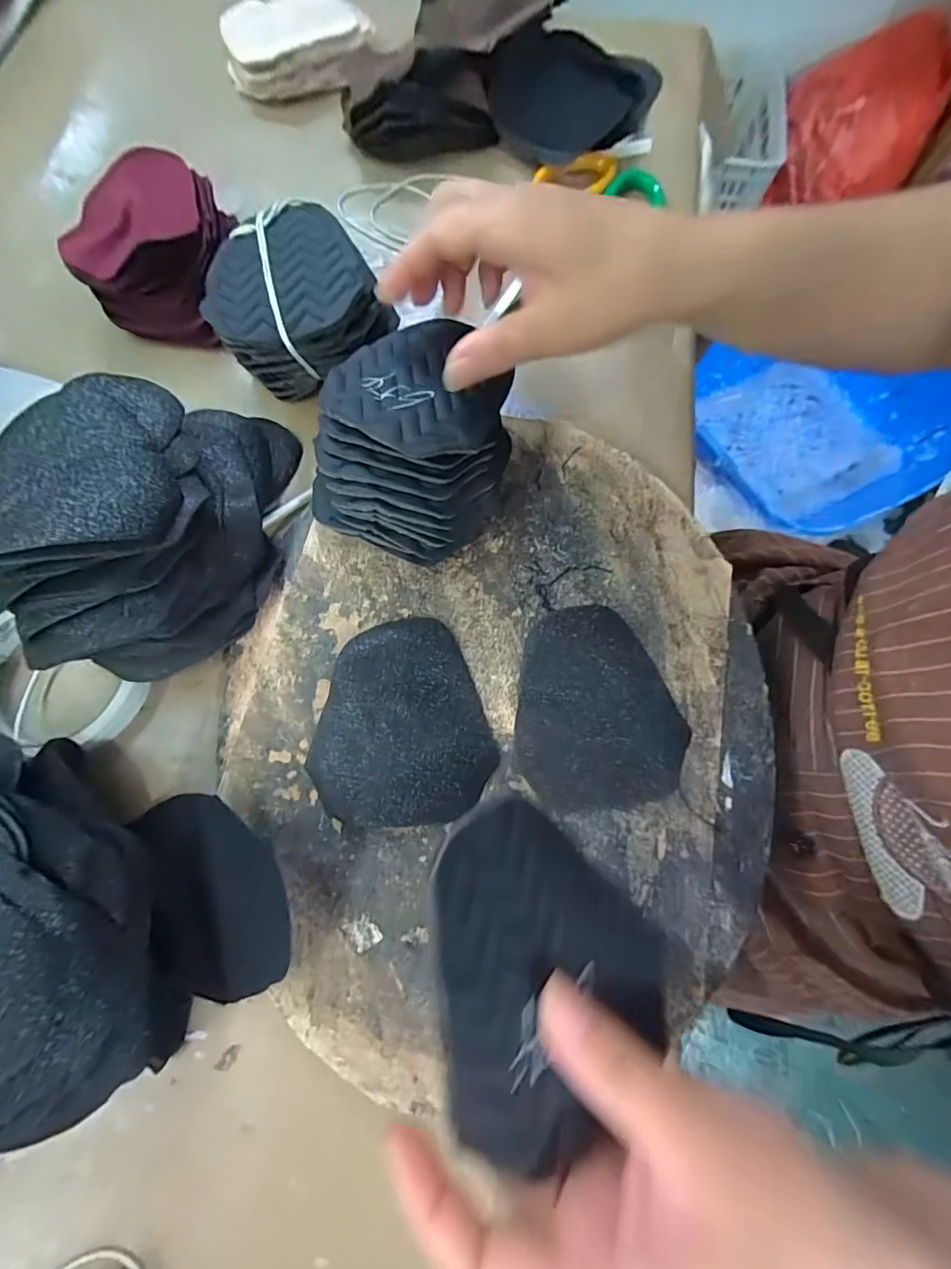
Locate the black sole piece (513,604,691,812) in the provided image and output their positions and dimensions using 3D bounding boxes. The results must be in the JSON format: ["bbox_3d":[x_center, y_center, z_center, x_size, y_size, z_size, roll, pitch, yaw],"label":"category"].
[{"bbox_3d":[0.067,0.038,0.259,0.086,0.004,0.105,8,75,2],"label":"black sole piece"}]

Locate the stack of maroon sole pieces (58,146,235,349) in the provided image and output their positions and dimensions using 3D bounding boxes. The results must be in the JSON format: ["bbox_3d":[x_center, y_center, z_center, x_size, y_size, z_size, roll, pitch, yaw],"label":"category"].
[{"bbox_3d":[-0.217,-0.265,0.333,0.099,0.041,0.120,8,75,2],"label":"stack of maroon sole pieces"}]

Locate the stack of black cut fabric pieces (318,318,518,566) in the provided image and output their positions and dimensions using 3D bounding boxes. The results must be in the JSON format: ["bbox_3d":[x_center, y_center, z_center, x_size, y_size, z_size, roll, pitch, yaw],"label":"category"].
[{"bbox_3d":[-0.030,-0.106,0.254,0.094,0.045,0.117,14,75,4],"label":"stack of black cut fabric pieces"}]

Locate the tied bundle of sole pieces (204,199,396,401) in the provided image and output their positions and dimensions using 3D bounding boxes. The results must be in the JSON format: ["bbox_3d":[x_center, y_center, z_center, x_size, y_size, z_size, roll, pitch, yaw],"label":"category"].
[{"bbox_3d":[-0.109,-0.200,0.301,0.095,0.053,0.105,-21,76,-6],"label":"tied bundle of sole pieces"}]

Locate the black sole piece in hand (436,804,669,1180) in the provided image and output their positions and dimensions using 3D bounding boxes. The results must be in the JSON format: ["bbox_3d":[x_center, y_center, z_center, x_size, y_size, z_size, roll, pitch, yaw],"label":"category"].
[{"bbox_3d":[0.021,0.112,0.160,0.096,0.013,0.088,12,67,-29],"label":"black sole piece in hand"}]

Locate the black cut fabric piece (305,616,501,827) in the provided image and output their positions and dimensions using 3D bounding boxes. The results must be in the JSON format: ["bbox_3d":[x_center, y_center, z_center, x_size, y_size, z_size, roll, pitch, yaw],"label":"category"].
[{"bbox_3d":[-0.040,0.043,0.251,0.089,0.012,0.102,-9,75,-2],"label":"black cut fabric piece"}]

